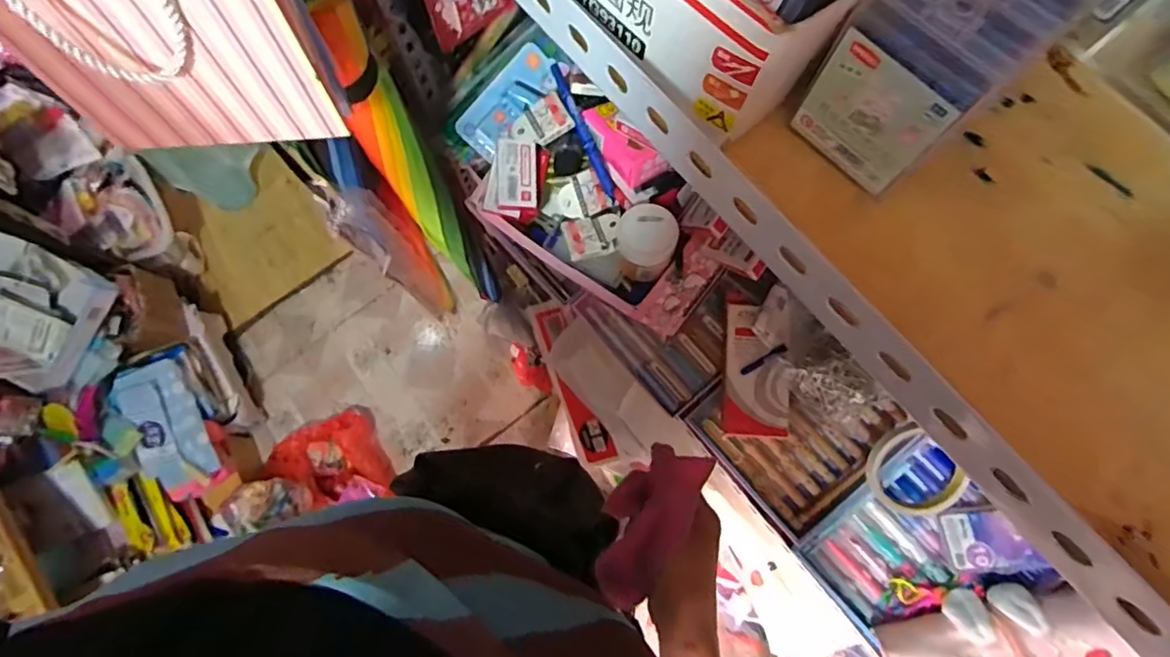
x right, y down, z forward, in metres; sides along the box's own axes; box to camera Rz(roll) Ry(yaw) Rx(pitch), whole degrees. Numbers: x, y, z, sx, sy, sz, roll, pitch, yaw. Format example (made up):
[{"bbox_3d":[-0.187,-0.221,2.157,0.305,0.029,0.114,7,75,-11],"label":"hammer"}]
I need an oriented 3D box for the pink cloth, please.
[{"bbox_3d":[0.050,0.151,0.451,0.060,0.054,0.133,29,69,9],"label":"pink cloth"}]

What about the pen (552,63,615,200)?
[{"bbox_3d":[-0.002,-0.194,0.559,0.011,0.012,0.136,-26,101,-5],"label":"pen"}]

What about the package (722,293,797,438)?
[{"bbox_3d":[0.175,0.040,0.565,0.065,0.018,0.139,3,90,12],"label":"package"}]

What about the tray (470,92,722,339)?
[{"bbox_3d":[0.018,-0.106,0.562,0.246,0.074,0.125,36,79,10],"label":"tray"}]

